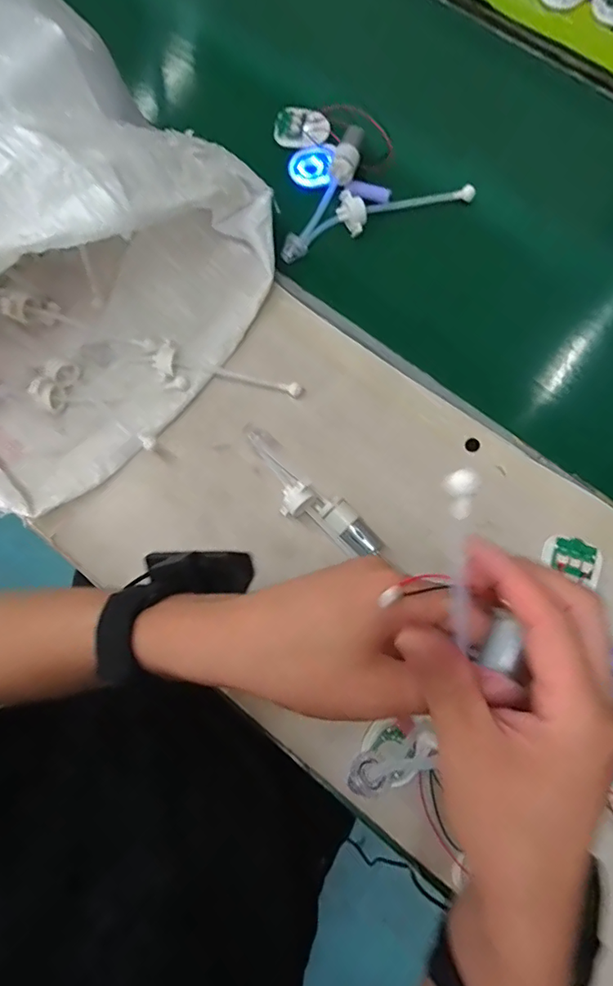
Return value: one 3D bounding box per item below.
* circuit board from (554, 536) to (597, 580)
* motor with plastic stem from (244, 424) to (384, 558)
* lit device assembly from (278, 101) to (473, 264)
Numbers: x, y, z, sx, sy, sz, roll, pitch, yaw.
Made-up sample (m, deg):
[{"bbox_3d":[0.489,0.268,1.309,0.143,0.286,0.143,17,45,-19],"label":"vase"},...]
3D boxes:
[{"bbox_3d":[0.230,0.055,0.438,0.033,0.007,0.032,13,73,7],"label":"circuit board"},{"bbox_3d":[-0.002,0.002,0.449,0.158,0.028,0.041,43,83,9],"label":"motor with plastic stem"},{"bbox_3d":[0.046,-0.357,0.551,0.211,0.053,0.182,-20,79,-2],"label":"lit device assembly"}]

